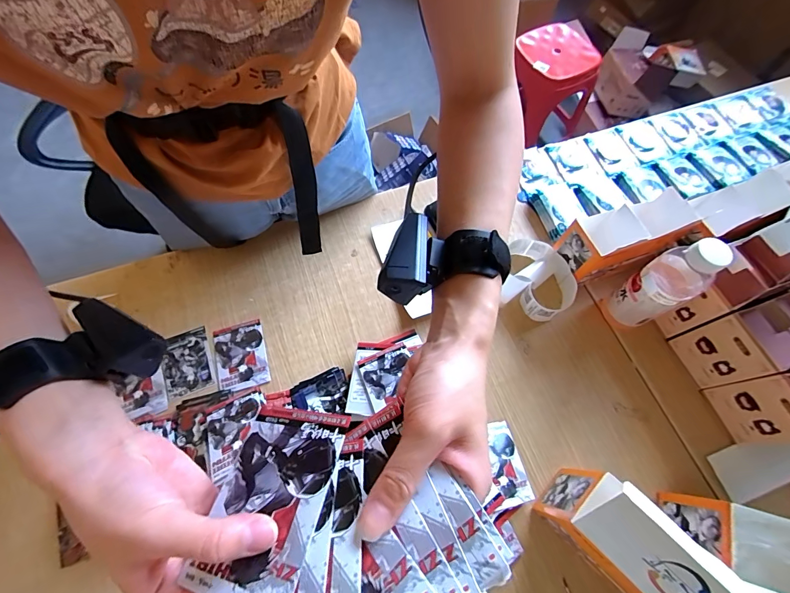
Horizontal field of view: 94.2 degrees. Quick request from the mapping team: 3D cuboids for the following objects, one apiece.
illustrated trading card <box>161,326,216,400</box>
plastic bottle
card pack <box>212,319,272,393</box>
[{"bbox_3d":[-0.318,0.100,0.561,0.068,0.004,0.096,-20,69,-9],"label":"illustrated trading card"},{"bbox_3d":[0.364,-0.011,0.514,0.053,0.192,0.060,-35,72,-14],"label":"plastic bottle"},{"bbox_3d":[-0.237,0.091,0.564,0.074,0.006,0.103,-16,69,-8],"label":"card pack"}]

